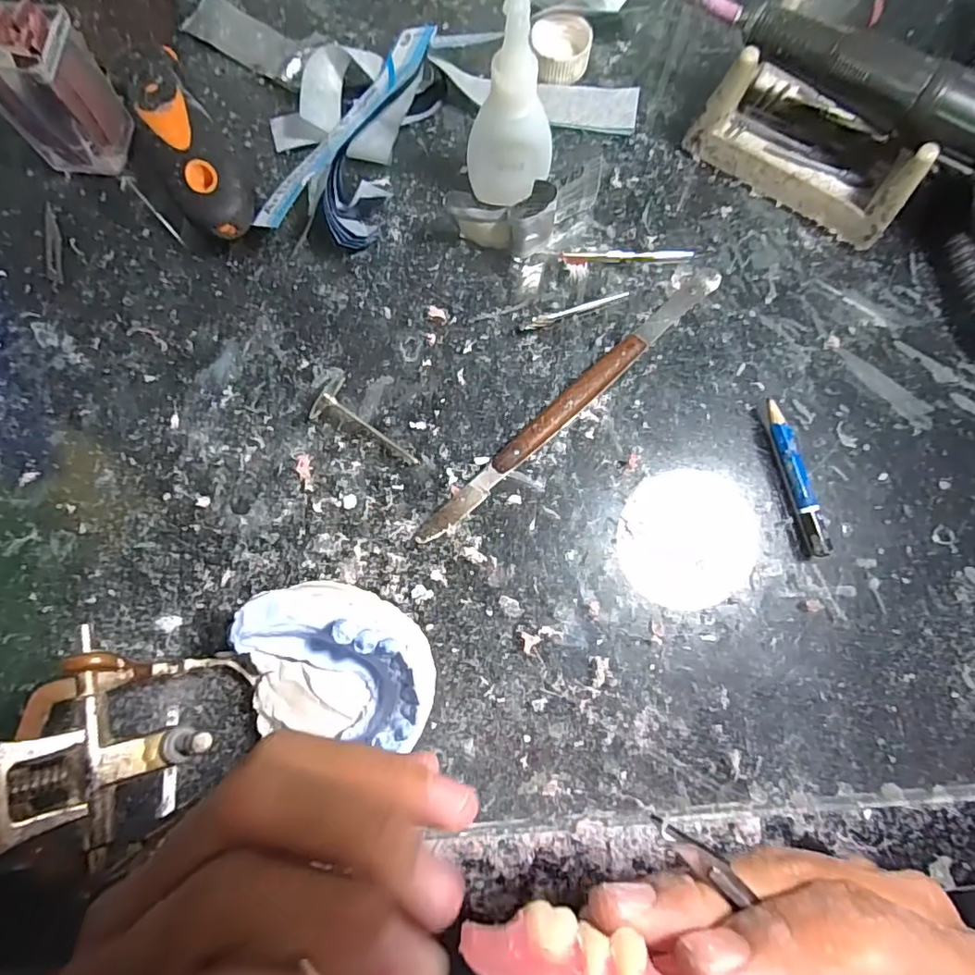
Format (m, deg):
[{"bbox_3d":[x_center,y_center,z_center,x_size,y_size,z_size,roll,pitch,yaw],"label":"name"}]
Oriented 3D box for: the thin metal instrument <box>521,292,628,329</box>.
[{"bbox_3d":[0.040,-0.080,0.244,0.049,0.004,0.005,-21,80,-5],"label":"thin metal instrument"}]

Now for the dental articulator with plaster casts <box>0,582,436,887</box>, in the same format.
[{"bbox_3d":[-0.095,0.072,0.150,0.070,0.180,0.065,-26,77,35],"label":"dental articulator with plaster casts"}]

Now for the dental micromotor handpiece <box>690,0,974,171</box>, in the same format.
[{"bbox_3d":[0.162,-0.159,0.213,0.164,0.024,0.020,36,80,6],"label":"dental micromotor handpiece"}]

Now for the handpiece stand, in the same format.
[{"bbox_3d":[0.149,-0.161,0.242,0.095,0.043,0.056,37,80,6],"label":"handpiece stand"}]

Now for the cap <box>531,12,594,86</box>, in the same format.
[{"bbox_3d":[0.035,-0.210,0.264,0.028,0.014,0.028,0,78,-1],"label":"cap"}]

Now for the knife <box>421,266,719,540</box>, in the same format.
[{"bbox_3d":[0.038,-0.038,0.232,0.172,0.009,0.011,-43,82,-9],"label":"knife"}]

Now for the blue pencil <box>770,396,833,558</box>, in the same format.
[{"bbox_3d":[0.126,-0.004,0.226,0.007,0.011,0.065,-11,79,-3],"label":"blue pencil"}]

